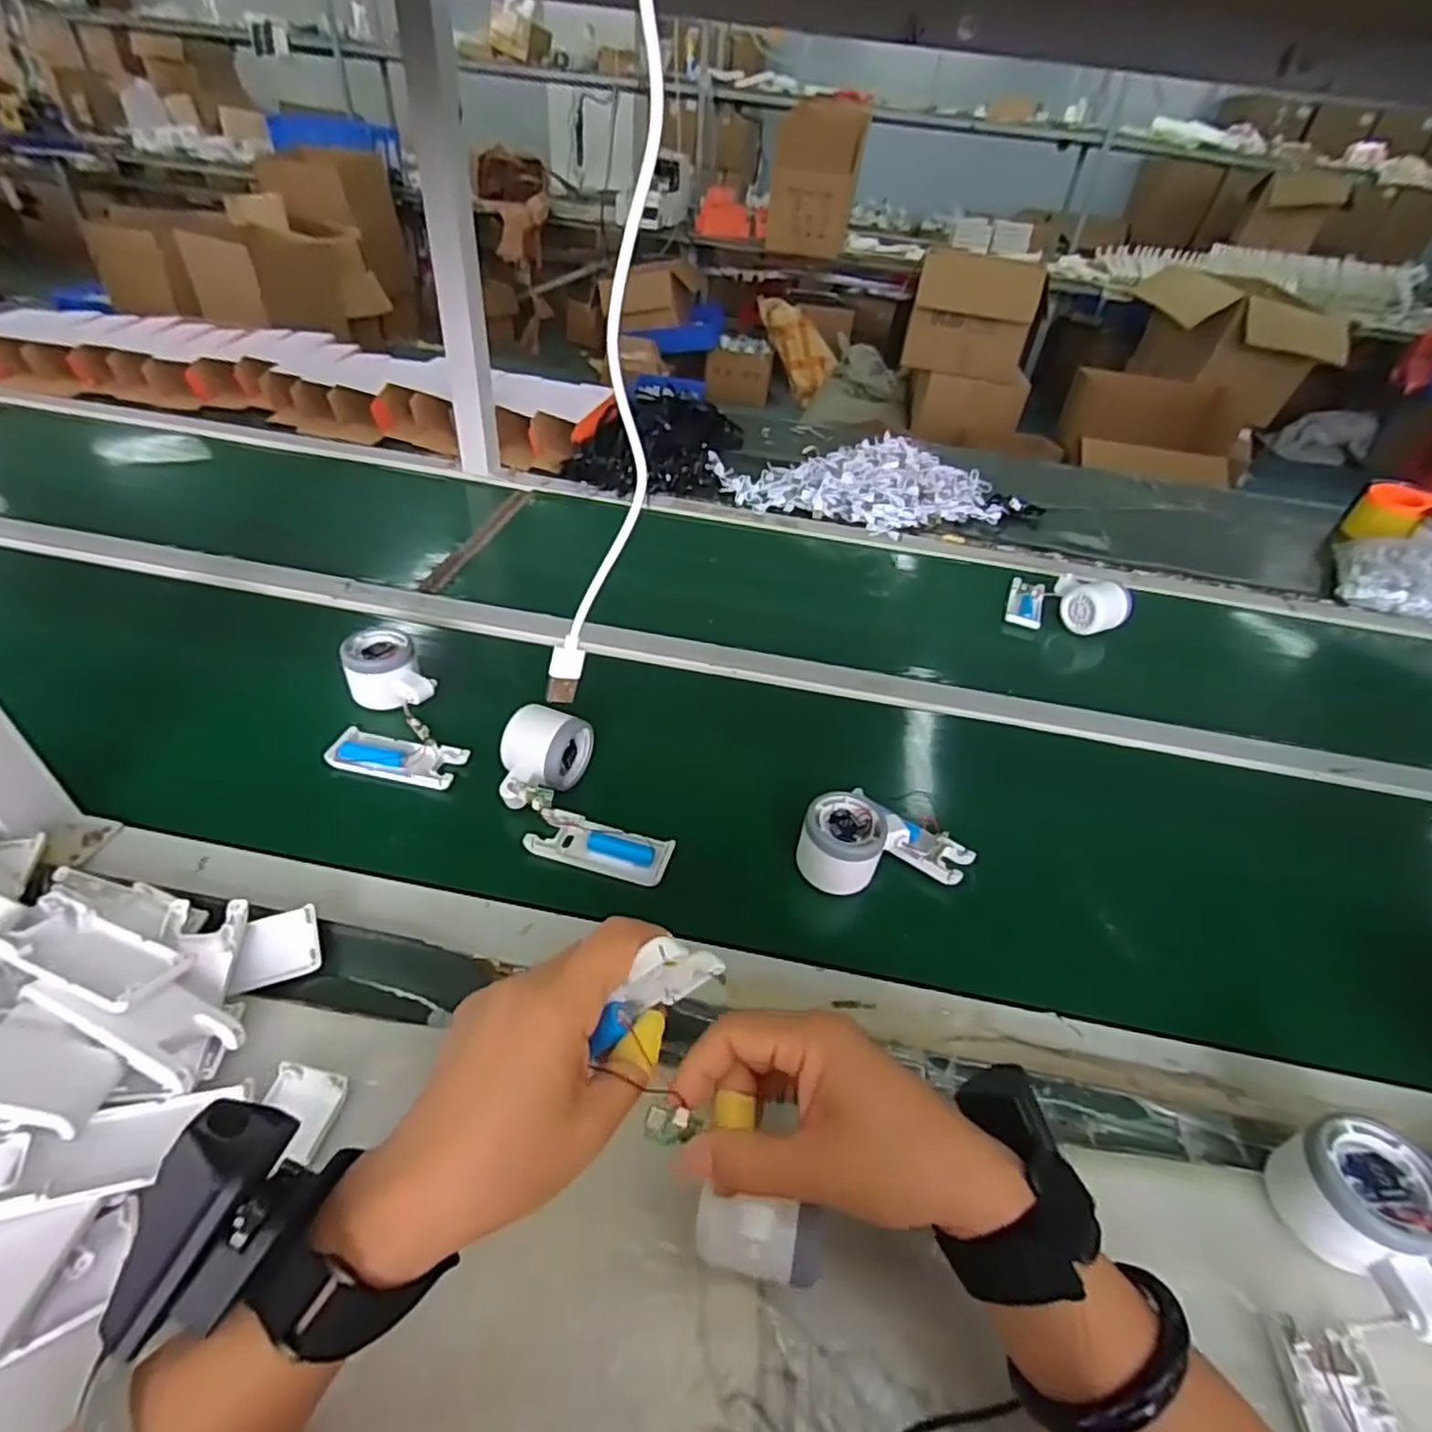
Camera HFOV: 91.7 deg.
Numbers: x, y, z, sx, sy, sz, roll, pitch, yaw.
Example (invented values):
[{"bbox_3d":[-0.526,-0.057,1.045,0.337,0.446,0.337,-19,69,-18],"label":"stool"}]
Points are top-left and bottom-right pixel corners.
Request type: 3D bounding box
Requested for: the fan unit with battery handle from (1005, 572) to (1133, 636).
[{"bbox_3d":[0.429,-0.145,0.843,0.125,0.060,0.091,19,42,13],"label":"fan unit with battery handle"}]

